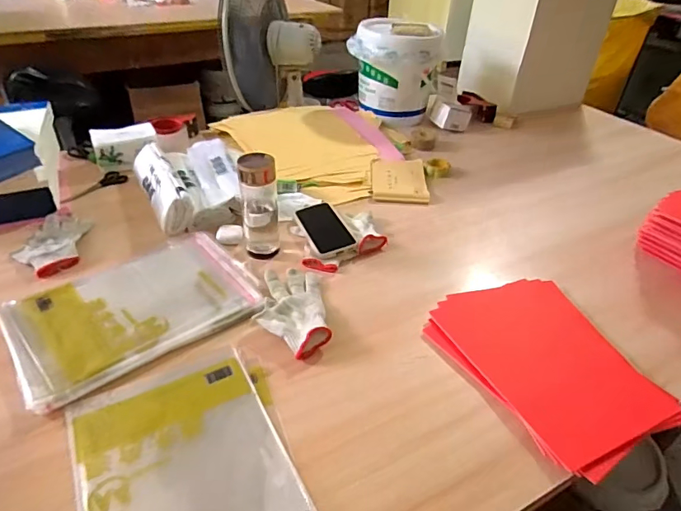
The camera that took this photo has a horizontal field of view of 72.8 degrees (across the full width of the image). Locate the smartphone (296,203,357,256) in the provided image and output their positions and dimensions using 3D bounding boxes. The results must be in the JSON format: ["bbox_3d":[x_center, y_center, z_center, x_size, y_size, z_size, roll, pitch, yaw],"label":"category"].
[{"bbox_3d":[-0.034,-0.059,0.928,0.077,0.012,0.161,-14,40,-16],"label":"smartphone"}]

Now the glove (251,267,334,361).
[{"bbox_3d":[-0.078,0.081,0.740,0.105,0.030,0.190,-4,38,-9],"label":"glove"}]

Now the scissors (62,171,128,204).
[{"bbox_3d":[-0.563,-0.154,1.047,0.055,0.016,0.158,24,42,25],"label":"scissors"}]

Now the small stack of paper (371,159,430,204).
[{"bbox_3d":[0.143,-0.187,1.129,0.133,0.008,0.198,3,38,0],"label":"small stack of paper"}]

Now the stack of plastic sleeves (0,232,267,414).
[{"bbox_3d":[-0.325,0.078,0.739,0.341,0.020,0.247,-24,45,-31],"label":"stack of plastic sleeves"}]

